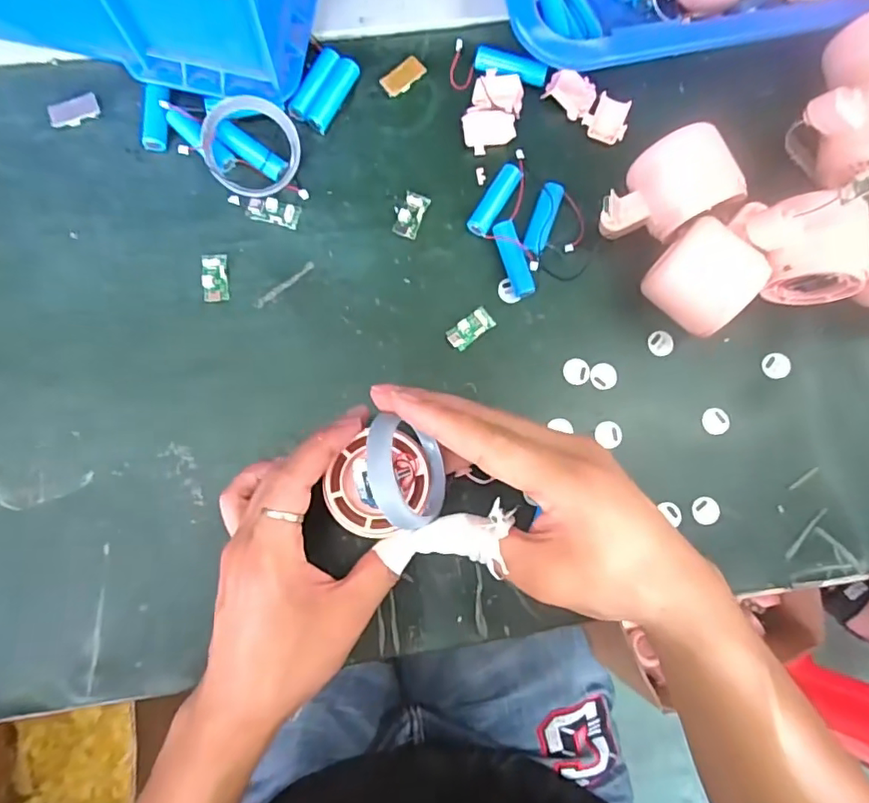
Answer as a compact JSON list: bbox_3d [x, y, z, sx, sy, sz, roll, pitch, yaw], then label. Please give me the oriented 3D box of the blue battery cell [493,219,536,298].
[{"bbox_3d":[0.051,-0.091,0.366,0.014,0.011,0.051,-18,85,-5],"label":"blue battery cell"}]

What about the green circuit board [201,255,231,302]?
[{"bbox_3d":[-0.137,-0.077,0.357,0.016,0.004,0.031,-7,84,-4],"label":"green circuit board"}]

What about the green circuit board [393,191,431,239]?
[{"bbox_3d":[-0.016,-0.122,0.371,0.018,0.004,0.031,23,83,0],"label":"green circuit board"}]

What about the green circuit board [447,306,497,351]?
[{"bbox_3d":[0.023,-0.046,0.364,0.032,0.004,0.015,-37,87,-7],"label":"green circuit board"}]

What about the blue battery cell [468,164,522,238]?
[{"bbox_3d":[0.040,-0.131,0.371,0.015,0.010,0.053,31,83,1],"label":"blue battery cell"}]

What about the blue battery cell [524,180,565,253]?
[{"bbox_3d":[0.071,-0.118,0.369,0.016,0.011,0.051,21,83,-1],"label":"blue battery cell"}]

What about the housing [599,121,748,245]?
[{"bbox_3d":[0.143,-0.128,0.359,0.073,0.048,0.052,-32,86,-6],"label":"housing"}]

